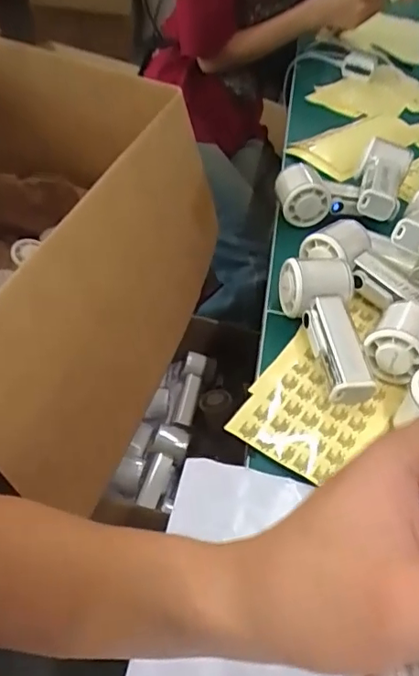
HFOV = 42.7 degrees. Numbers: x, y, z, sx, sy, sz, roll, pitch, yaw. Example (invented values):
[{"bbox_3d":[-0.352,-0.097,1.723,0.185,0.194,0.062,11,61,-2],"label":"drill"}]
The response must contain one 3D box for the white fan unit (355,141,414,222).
[{"bbox_3d":[0.208,-0.196,0.658,0.063,0.039,0.142,21,47,9],"label":"white fan unit"}]

